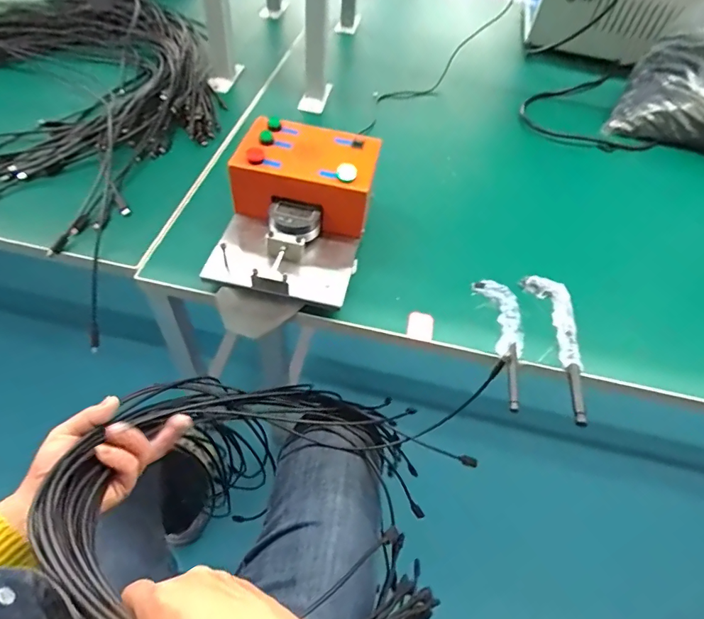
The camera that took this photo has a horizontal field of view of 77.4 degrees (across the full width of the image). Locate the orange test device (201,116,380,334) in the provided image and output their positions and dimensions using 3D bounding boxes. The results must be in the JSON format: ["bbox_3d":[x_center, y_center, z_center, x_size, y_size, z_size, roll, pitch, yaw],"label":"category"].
[{"bbox_3d":[-0.066,-0.101,0.493,0.153,0.108,0.218,12,52,3],"label":"orange test device"}]

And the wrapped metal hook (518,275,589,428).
[{"bbox_3d":[0.229,0.035,0.472,0.041,0.027,0.170,-2,53,-8],"label":"wrapped metal hook"}]

